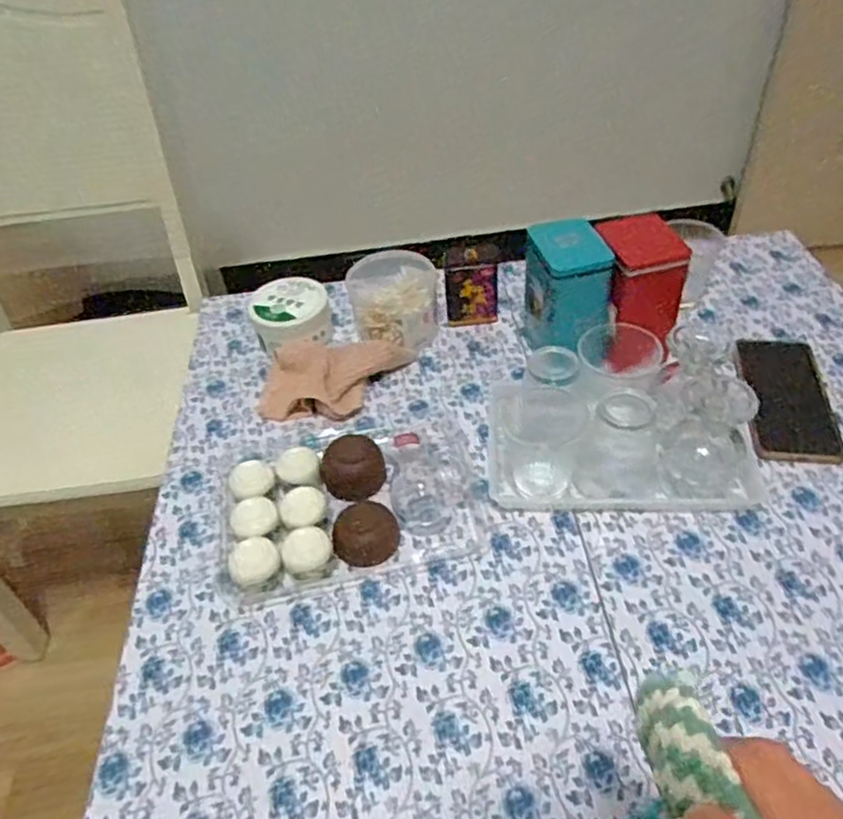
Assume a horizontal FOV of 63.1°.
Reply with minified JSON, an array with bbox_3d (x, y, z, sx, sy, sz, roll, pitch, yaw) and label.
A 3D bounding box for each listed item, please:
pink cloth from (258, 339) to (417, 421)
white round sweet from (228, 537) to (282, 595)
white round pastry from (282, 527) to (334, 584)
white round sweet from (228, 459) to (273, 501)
[{"bbox_3d":[-0.093,-0.036,0.743,0.157,0.035,0.094,-3,45,3],"label":"pink cloth"},{"bbox_3d":[-0.140,0.133,0.580,0.042,0.032,0.038,-28,49,-21],"label":"white round sweet"},{"bbox_3d":[-0.095,0.124,0.581,0.041,0.035,0.034,-17,45,-11],"label":"white round pastry"},{"bbox_3d":[-0.156,0.072,0.641,0.039,0.029,0.039,-3,44,3],"label":"white round sweet"}]

